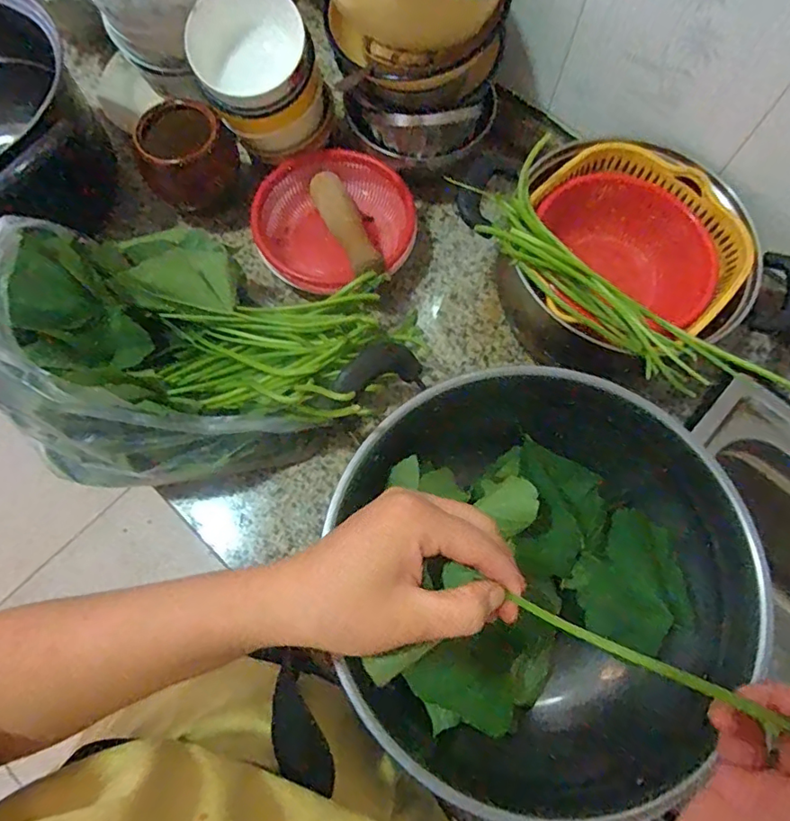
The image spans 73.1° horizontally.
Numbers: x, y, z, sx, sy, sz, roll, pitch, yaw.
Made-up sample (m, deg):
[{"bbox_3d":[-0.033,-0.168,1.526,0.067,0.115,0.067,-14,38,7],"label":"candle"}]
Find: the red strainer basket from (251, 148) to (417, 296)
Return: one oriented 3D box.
[{"bbox_3d":[-0.063,-0.202,0.601,0.169,0.082,0.157,0,71,0],"label":"red strainer basket"}]

